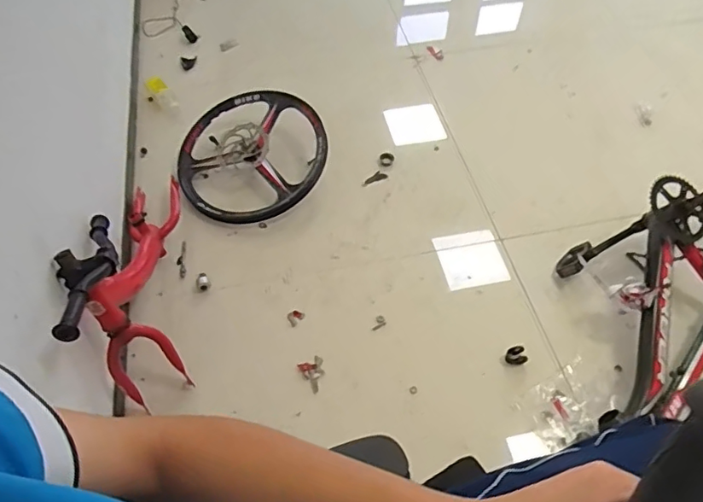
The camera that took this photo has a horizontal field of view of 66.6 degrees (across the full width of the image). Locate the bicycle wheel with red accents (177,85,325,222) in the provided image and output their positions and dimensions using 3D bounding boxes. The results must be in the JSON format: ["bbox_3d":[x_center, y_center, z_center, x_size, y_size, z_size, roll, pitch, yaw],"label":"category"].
[{"bbox_3d":[-0.270,-0.261,1.469,0.398,0.131,0.398,0,55,0],"label":"bicycle wheel with red accents"}]

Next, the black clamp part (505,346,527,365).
[{"bbox_3d":[0.356,0.228,1.159,0.045,0.015,0.038,-15,57,-9],"label":"black clamp part"}]

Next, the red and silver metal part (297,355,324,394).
[{"bbox_3d":[-0.078,0.265,1.150,0.053,0.009,0.072,-21,58,-14],"label":"red and silver metal part"}]

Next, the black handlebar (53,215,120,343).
[{"bbox_3d":[-0.462,0.019,0.938,0.095,0.062,0.412,-15,33,-8],"label":"black handlebar"}]

